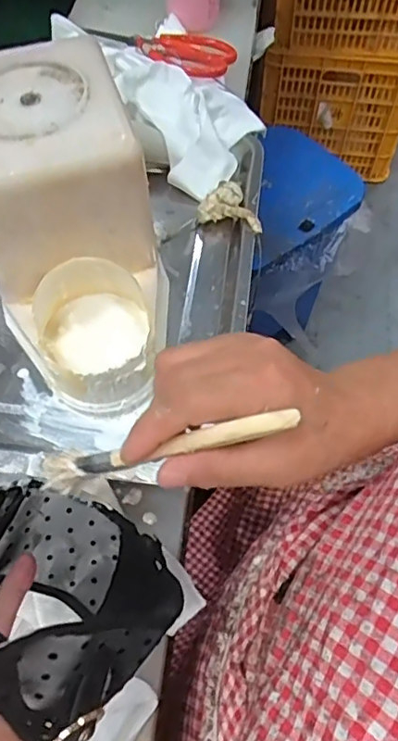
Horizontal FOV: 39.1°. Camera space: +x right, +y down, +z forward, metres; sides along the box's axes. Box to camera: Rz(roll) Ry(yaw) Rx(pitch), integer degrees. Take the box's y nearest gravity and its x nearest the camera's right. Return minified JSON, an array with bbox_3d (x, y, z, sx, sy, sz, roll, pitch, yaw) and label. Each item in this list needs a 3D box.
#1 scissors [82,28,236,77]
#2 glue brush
[{"bbox_3d":[-0.047,-0.387,0.666,0.173,0.017,0.091,20,61,13],"label":"scissors"},{"bbox_3d":[-0.022,0.040,0.284,0.145,0.015,0.014,-16,54,27],"label":"glue brush"}]

